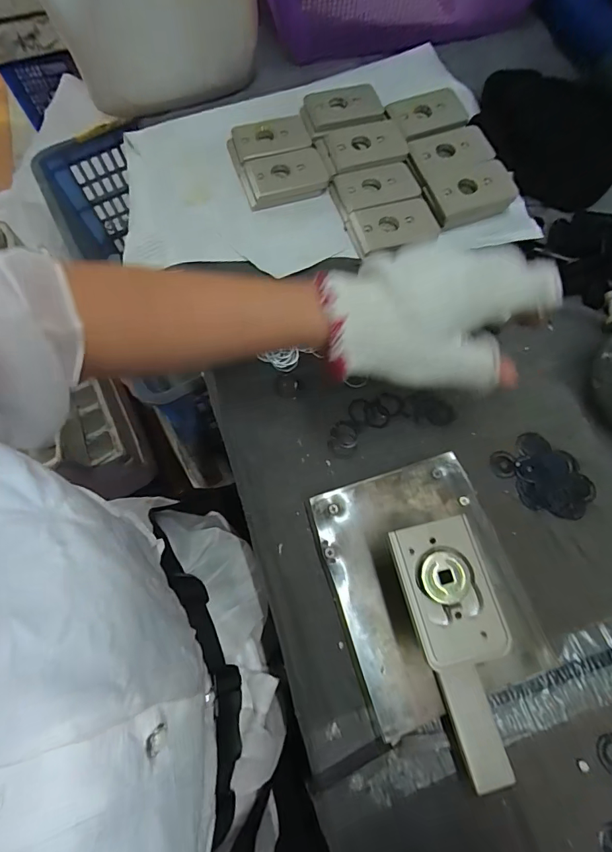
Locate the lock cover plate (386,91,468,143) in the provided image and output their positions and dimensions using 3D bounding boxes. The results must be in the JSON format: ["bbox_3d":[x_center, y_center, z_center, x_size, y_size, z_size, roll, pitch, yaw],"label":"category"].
[{"bbox_3d":[0.129,-0.329,0.452,0.075,0.007,0.057,-22,71,-6],"label":"lock cover plate"}]

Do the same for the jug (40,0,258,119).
[{"bbox_3d":[-0.153,-0.439,0.416,0.199,0.185,0.108,-8,70,-1],"label":"jug"}]

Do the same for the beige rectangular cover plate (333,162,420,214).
[{"bbox_3d":[0.072,-0.239,0.430,0.076,0.009,0.049,-16,70,-4],"label":"beige rectangular cover plate"}]

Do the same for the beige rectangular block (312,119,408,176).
[{"bbox_3d":[0.058,-0.285,0.439,0.085,0.010,0.049,-13,70,-3],"label":"beige rectangular block"}]

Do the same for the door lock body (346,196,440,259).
[{"bbox_3d":[0.084,-0.192,0.417,0.077,0.018,0.049,-18,70,-5],"label":"door lock body"}]

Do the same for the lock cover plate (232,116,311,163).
[{"bbox_3d":[-0.036,-0.298,0.450,0.075,0.017,0.052,-14,70,-4],"label":"lock cover plate"}]

